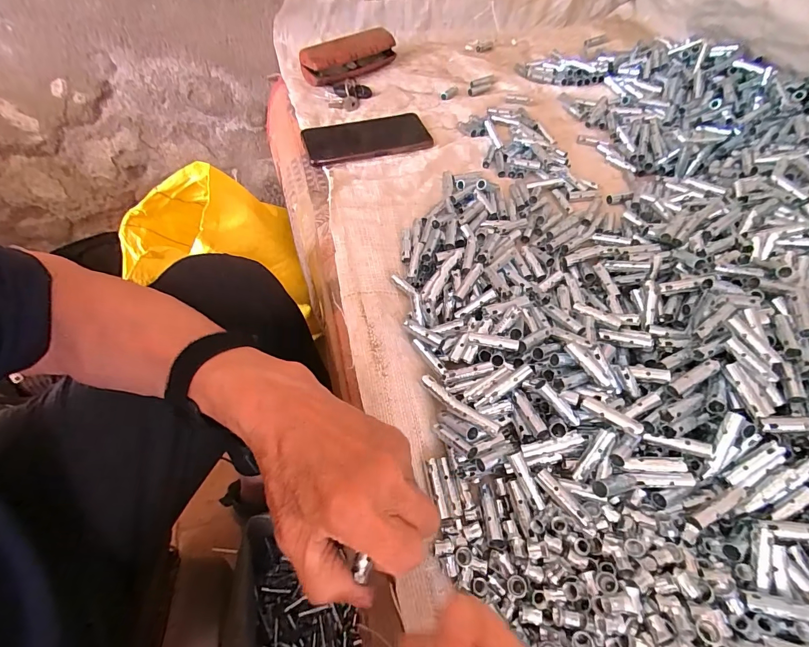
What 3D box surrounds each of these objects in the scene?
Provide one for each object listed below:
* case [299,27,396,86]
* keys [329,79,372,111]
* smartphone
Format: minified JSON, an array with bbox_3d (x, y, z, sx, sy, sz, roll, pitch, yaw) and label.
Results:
[{"bbox_3d":[-0.089,-0.427,0.622,0.152,0.041,0.053,-38,64,-22],"label":"case"},{"bbox_3d":[-0.082,-0.351,0.586,0.060,0.017,0.067,2,56,2],"label":"keys"},{"bbox_3d":[-0.052,-0.256,0.533,0.165,0.008,0.092,-13,57,-8],"label":"smartphone"}]

